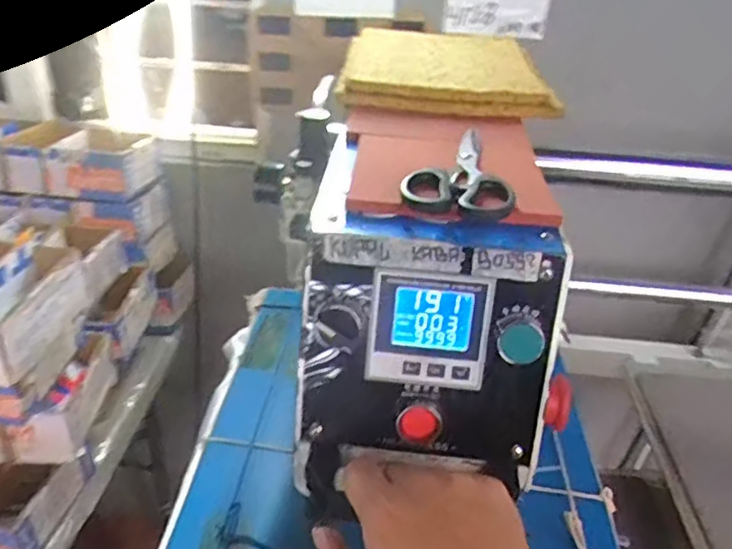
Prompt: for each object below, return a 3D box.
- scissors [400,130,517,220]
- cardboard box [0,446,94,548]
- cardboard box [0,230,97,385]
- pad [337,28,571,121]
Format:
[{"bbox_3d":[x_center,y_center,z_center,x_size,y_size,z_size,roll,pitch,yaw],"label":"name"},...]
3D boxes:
[{"bbox_3d":[0.064,-0.078,0.436,0.068,0.013,0.162,7,31,5],"label":"scissors"},{"bbox_3d":[-0.405,0.262,0.737,0.095,0.065,0.151,8,31,6],"label":"cardboard box"},{"bbox_3d":[-0.367,0.040,0.672,0.076,0.089,0.188,5,31,2],"label":"cardboard box"},{"bbox_3d":[0.078,-0.215,0.639,0.193,0.030,0.260,5,31,1],"label":"pad"}]

